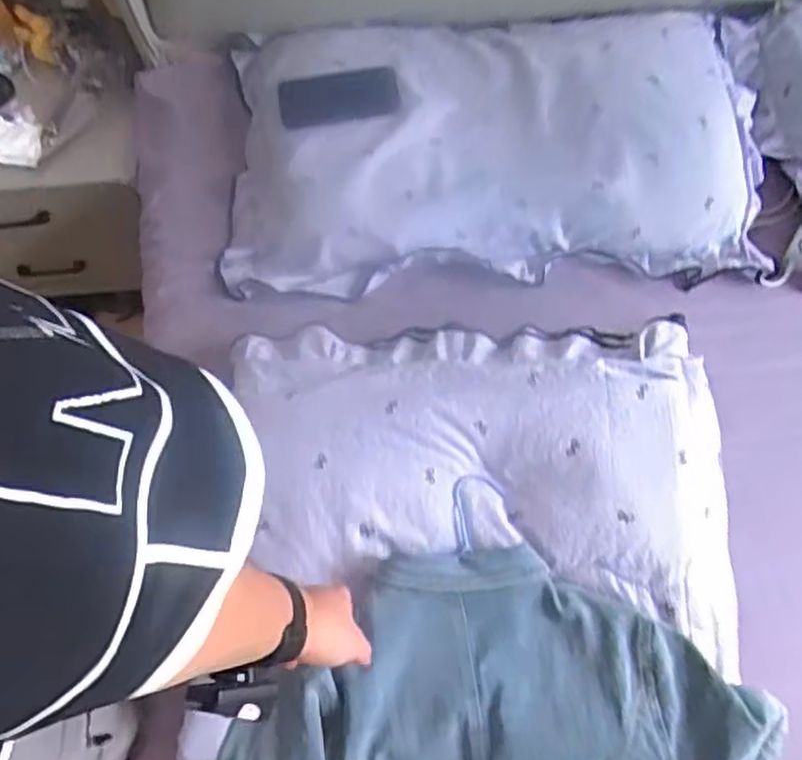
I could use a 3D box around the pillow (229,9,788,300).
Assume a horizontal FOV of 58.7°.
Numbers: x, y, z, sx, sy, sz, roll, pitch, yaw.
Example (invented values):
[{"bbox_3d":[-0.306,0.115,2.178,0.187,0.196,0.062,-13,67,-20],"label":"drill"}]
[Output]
[{"bbox_3d":[0.133,-0.316,0.989,0.695,0.132,0.382,-2,69,-1],"label":"pillow"}]

